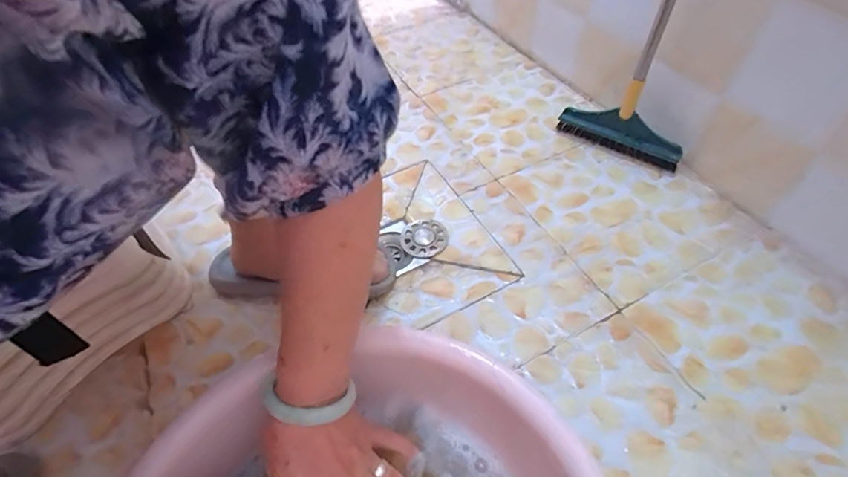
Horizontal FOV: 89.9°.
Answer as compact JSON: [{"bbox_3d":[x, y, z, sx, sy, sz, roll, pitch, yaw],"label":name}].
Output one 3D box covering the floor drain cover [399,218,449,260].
[{"bbox_3d":[0.001,-0.003,0.706,0.077,0.005,0.075,-35,57,-24],"label":"floor drain cover"}]

